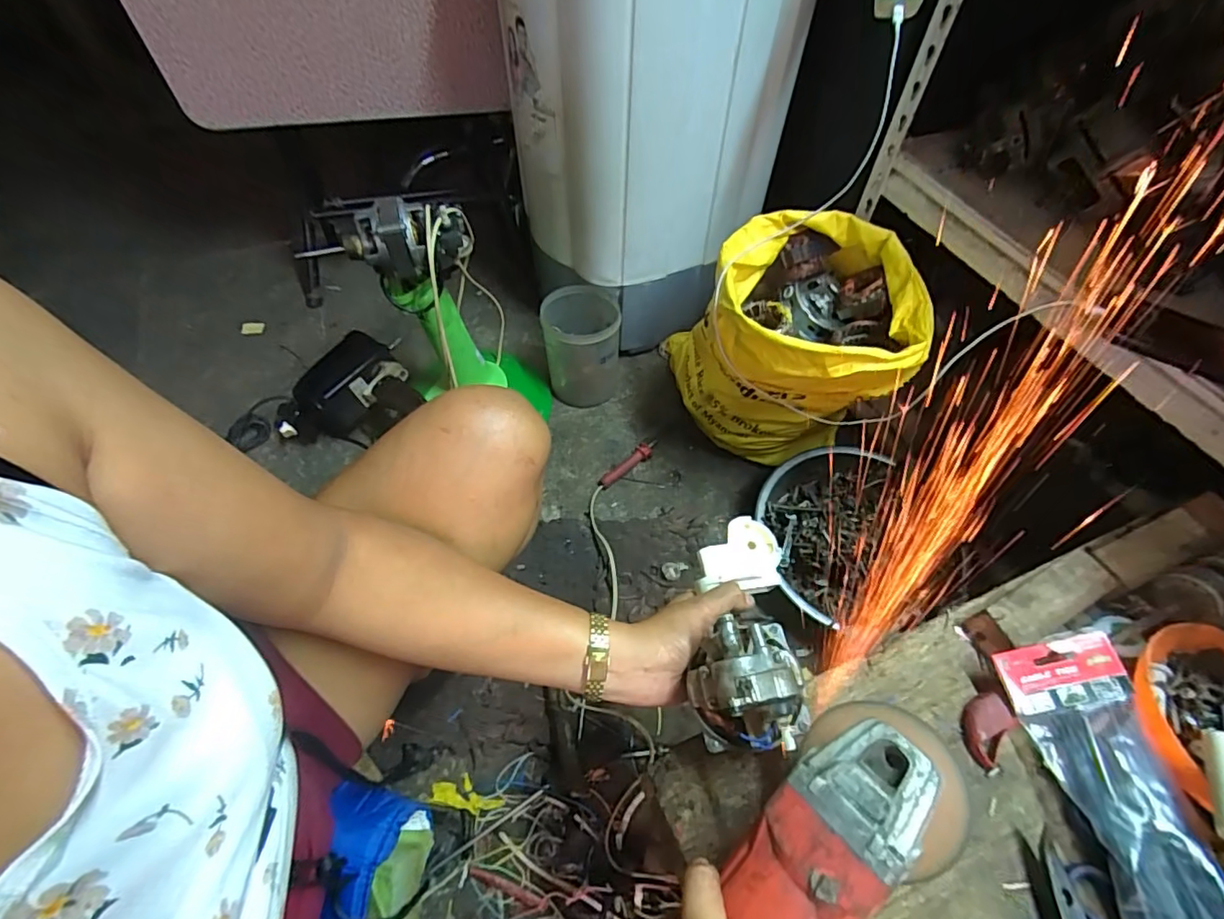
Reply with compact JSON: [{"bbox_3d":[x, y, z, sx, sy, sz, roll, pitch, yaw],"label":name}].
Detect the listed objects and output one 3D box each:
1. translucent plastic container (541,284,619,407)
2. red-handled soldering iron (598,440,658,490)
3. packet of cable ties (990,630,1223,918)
[{"bbox_3d":[-0.054,-0.200,0.998,0.129,0.176,0.123,0,55,-1],"label":"translucent plastic container"},{"bbox_3d":[0.032,0.003,0.967,0.138,0.022,0.026,-35,62,-23],"label":"red-handled soldering iron"},{"bbox_3d":[0.350,0.237,0.367,0.073,0.023,0.227,-2,55,-3],"label":"packet of cable ties"}]

